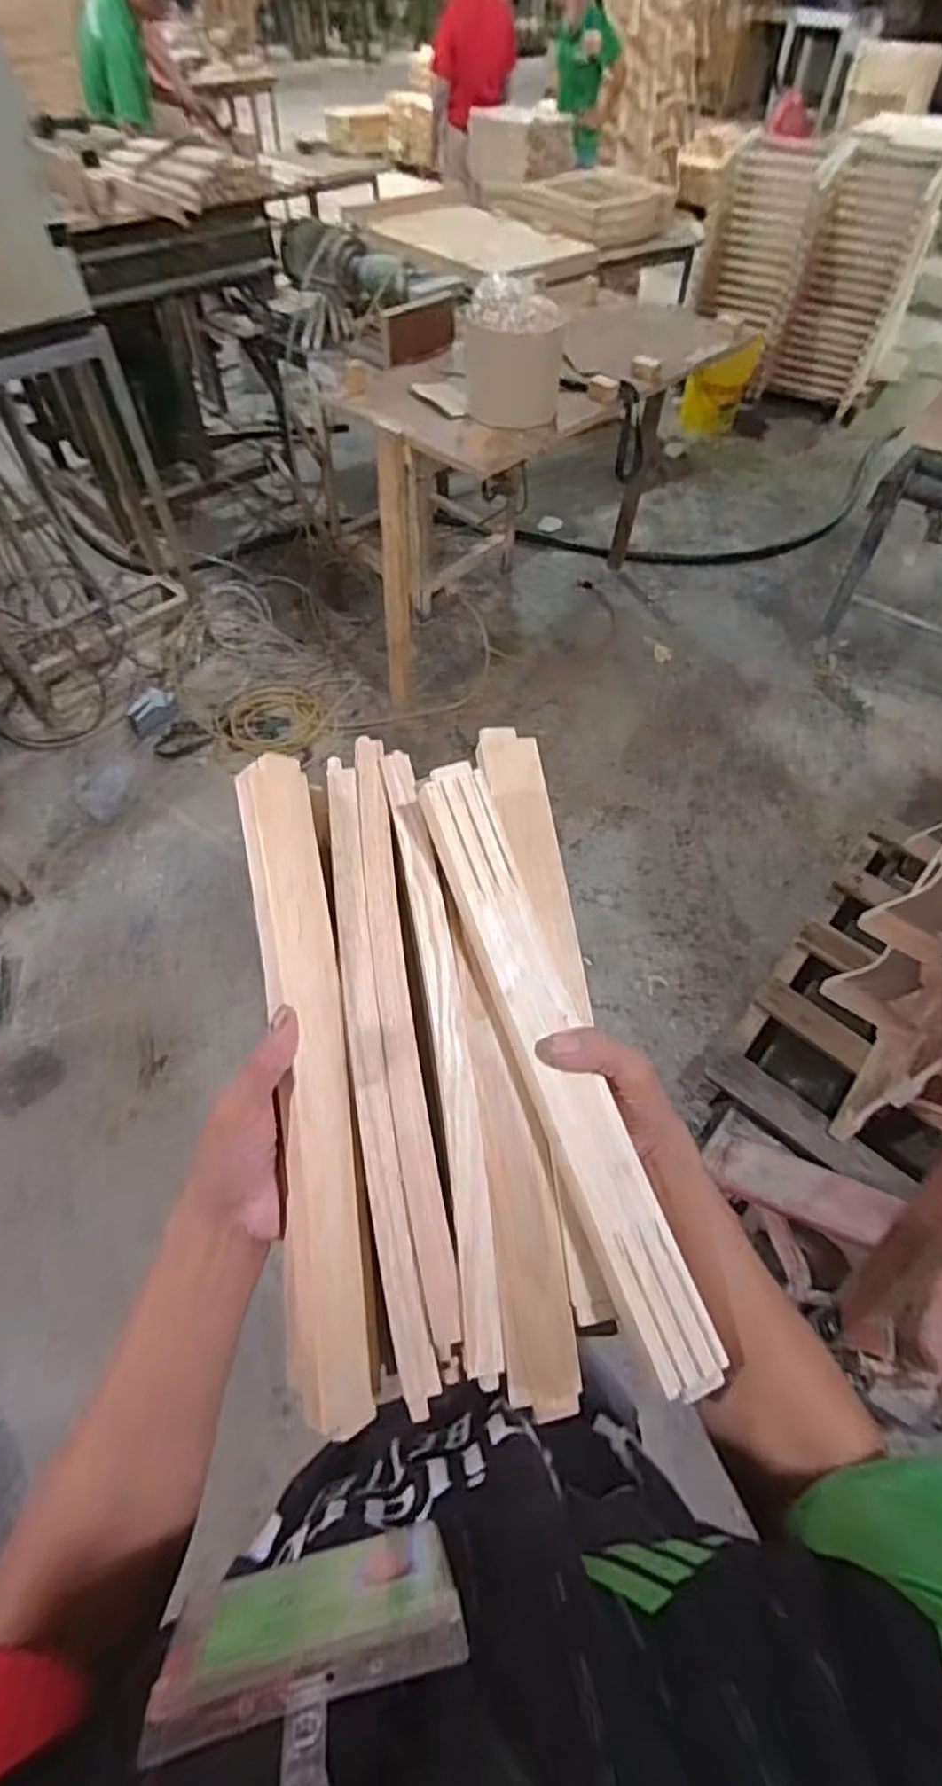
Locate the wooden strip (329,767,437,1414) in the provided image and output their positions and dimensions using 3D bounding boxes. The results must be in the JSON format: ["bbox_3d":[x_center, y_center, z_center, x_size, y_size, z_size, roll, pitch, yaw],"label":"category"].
[{"bbox_3d":[-0.064,0.100,0.439,0.026,0.010,0.399,-8,73,-8],"label":"wooden strip"}]

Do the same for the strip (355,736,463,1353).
[{"bbox_3d":[-0.047,0.073,0.450,0.024,0.012,0.393,-7,72,-8],"label":"strip"}]

